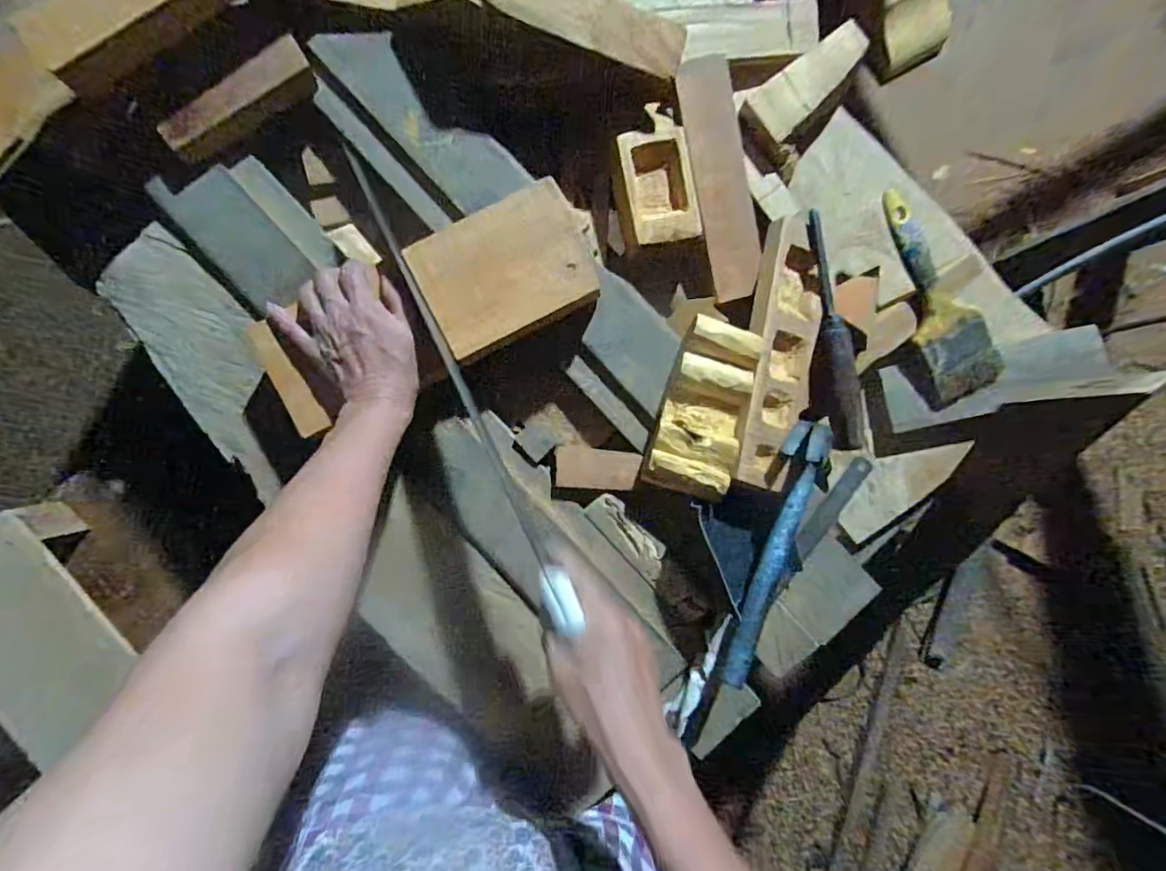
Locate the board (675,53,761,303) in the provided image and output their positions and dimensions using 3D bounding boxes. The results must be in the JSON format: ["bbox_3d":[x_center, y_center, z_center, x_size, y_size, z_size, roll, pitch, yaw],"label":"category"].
[{"bbox_3d":[0.133,-0.239,0.499,0.055,0.012,0.213,-14,99,-10],"label":"board"}]

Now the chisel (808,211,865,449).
[{"bbox_3d":[0.232,-0.097,0.492,0.022,0.026,0.219,-8,91,-3],"label":"chisel"}]

